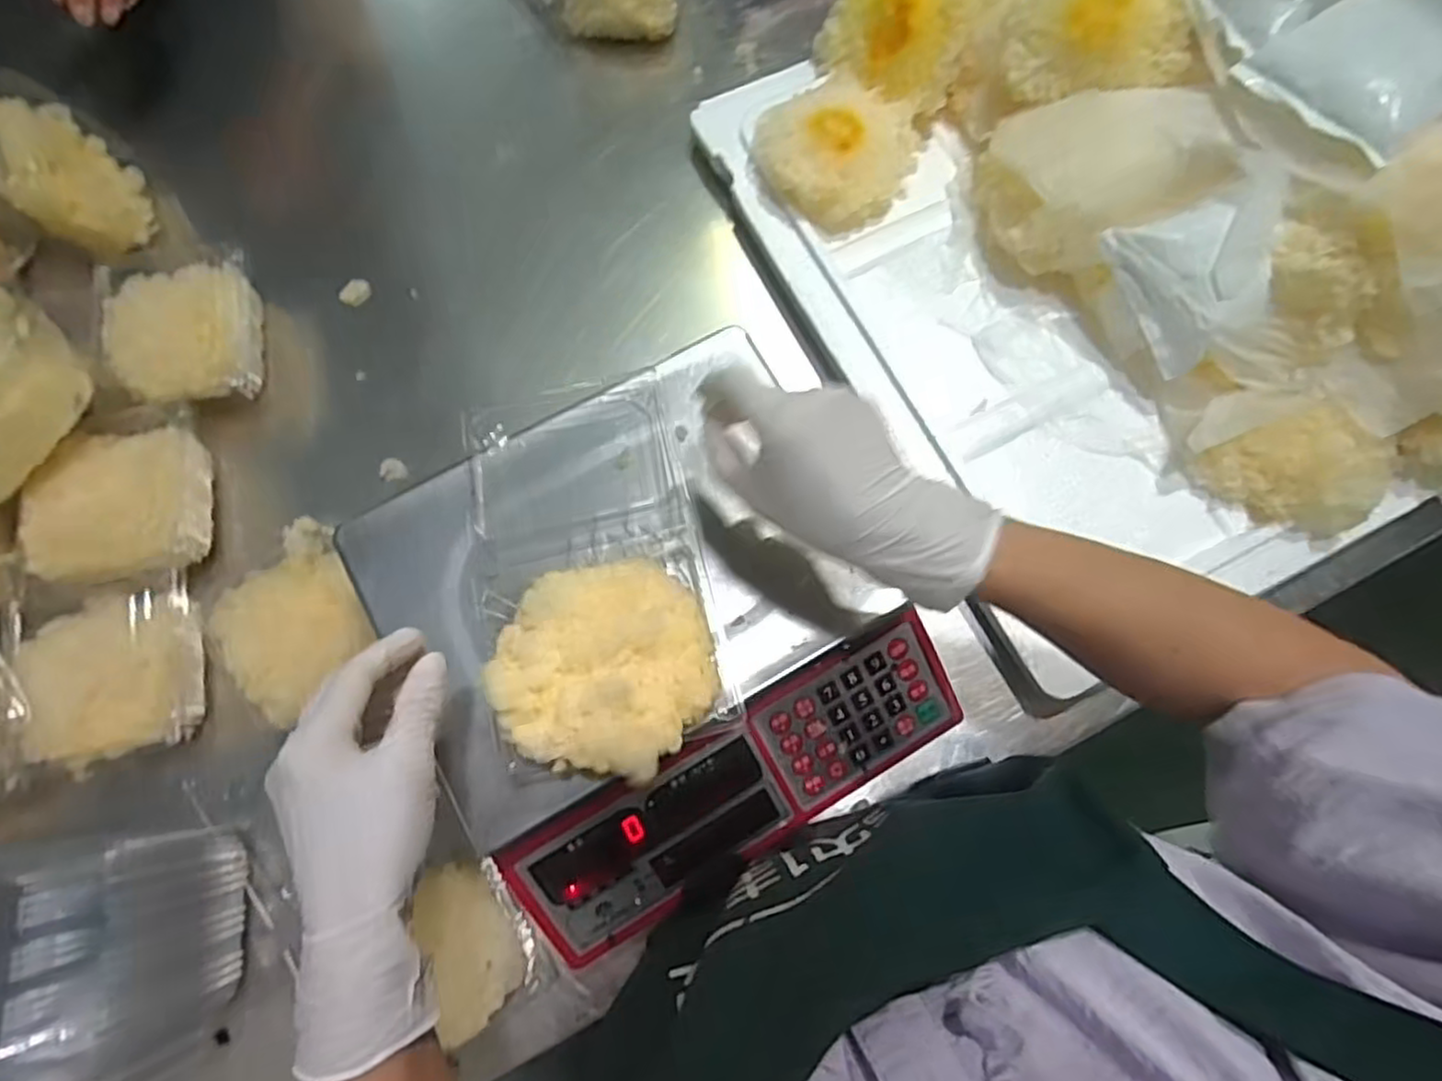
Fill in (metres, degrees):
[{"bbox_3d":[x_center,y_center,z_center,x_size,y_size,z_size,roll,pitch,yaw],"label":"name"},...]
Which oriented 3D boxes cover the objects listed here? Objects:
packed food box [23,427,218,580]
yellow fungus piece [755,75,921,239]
[{"bbox_3d":[-0.438,-0.025,0.520,0.100,0.051,0.113,-12,75,-3],"label":"packed food box"},{"bbox_3d":[0.101,-0.325,0.589,0.121,0.044,0.113,0,75,0],"label":"yellow fungus piece"}]

